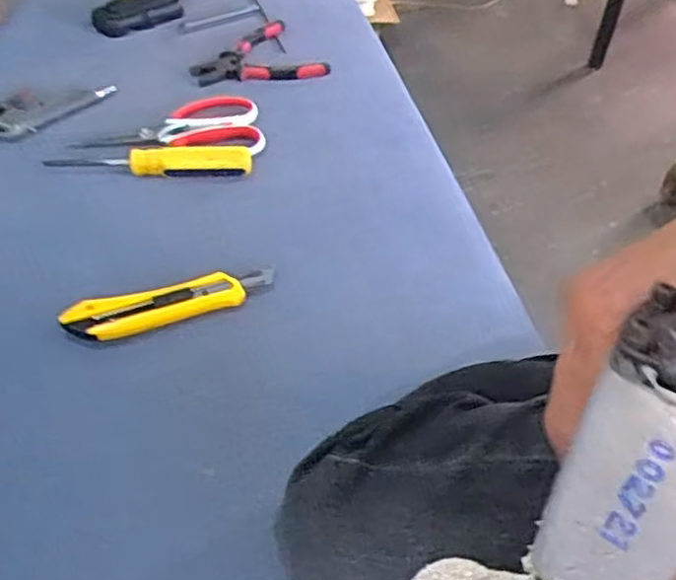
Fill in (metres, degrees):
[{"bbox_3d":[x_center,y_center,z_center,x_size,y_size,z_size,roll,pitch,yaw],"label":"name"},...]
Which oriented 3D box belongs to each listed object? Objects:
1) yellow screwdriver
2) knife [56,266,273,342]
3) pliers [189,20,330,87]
[{"bbox_3d":[-0.182,-0.127,0.685,0.192,0.024,0.028,4,49,-1],"label":"yellow screwdriver"},{"bbox_3d":[-0.133,0.010,0.570,0.165,0.014,0.035,-15,52,-17],"label":"knife"},{"bbox_3d":[-0.098,-0.287,0.845,0.152,0.015,0.128,-8,50,-12],"label":"pliers"}]

